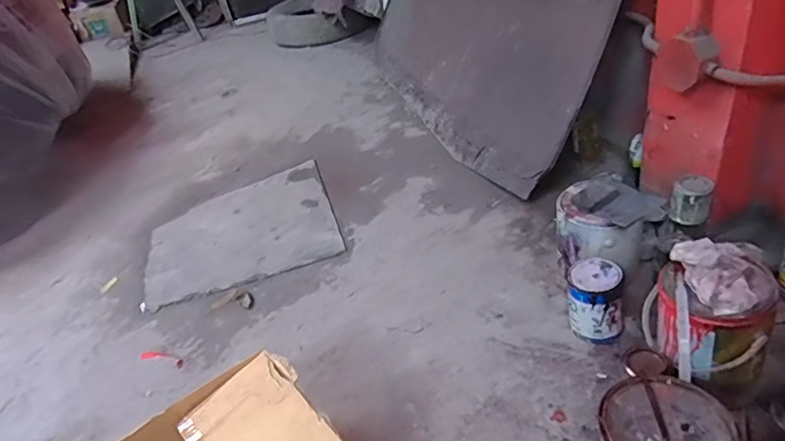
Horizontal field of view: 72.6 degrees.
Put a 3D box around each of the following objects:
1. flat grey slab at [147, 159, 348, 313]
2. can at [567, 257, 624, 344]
[{"bbox_3d":[-0.434,0.021,1.561,0.525,0.026,0.486,-15,37,-11],"label":"flat grey slab"},{"bbox_3d":[0.395,0.152,1.042,0.101,0.140,0.111,-5,37,3],"label":"can"}]

